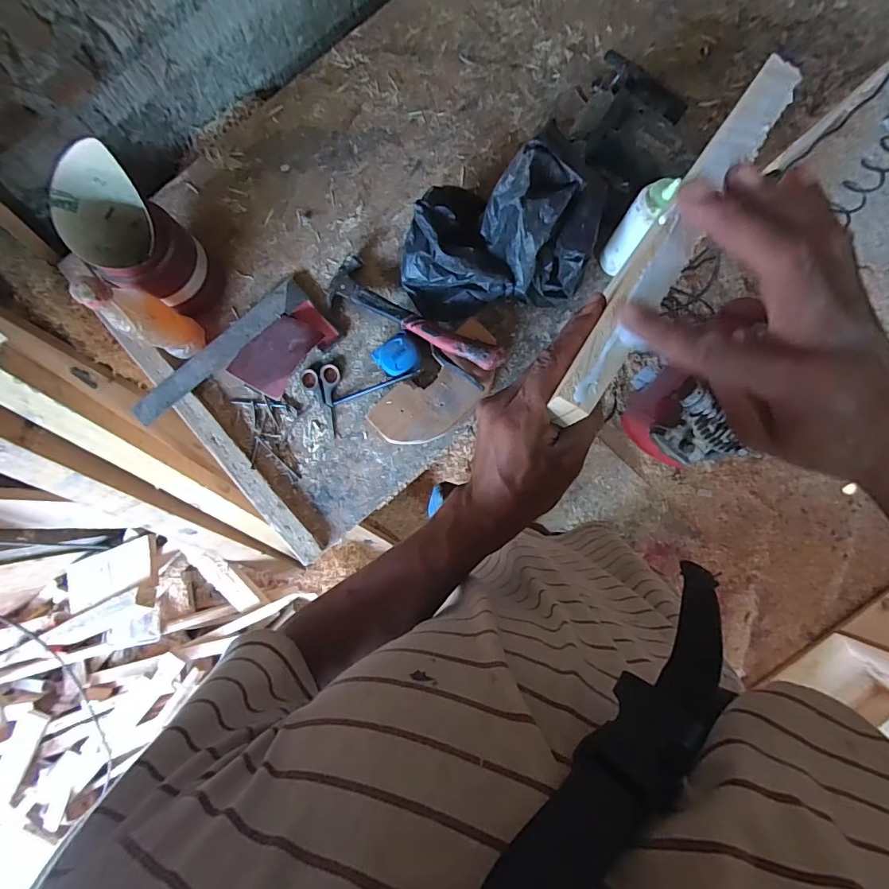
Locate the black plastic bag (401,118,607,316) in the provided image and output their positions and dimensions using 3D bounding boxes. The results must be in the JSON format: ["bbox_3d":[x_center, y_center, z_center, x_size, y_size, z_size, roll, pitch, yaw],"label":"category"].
[{"bbox_3d":[0.073,-0.279,0.606,0.264,0.173,0.155,-2,86,2],"label":"black plastic bag"}]

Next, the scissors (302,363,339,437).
[{"bbox_3d":[-0.185,-0.066,0.681,0.055,0.007,0.107,-1,87,3],"label":"scissors"}]

